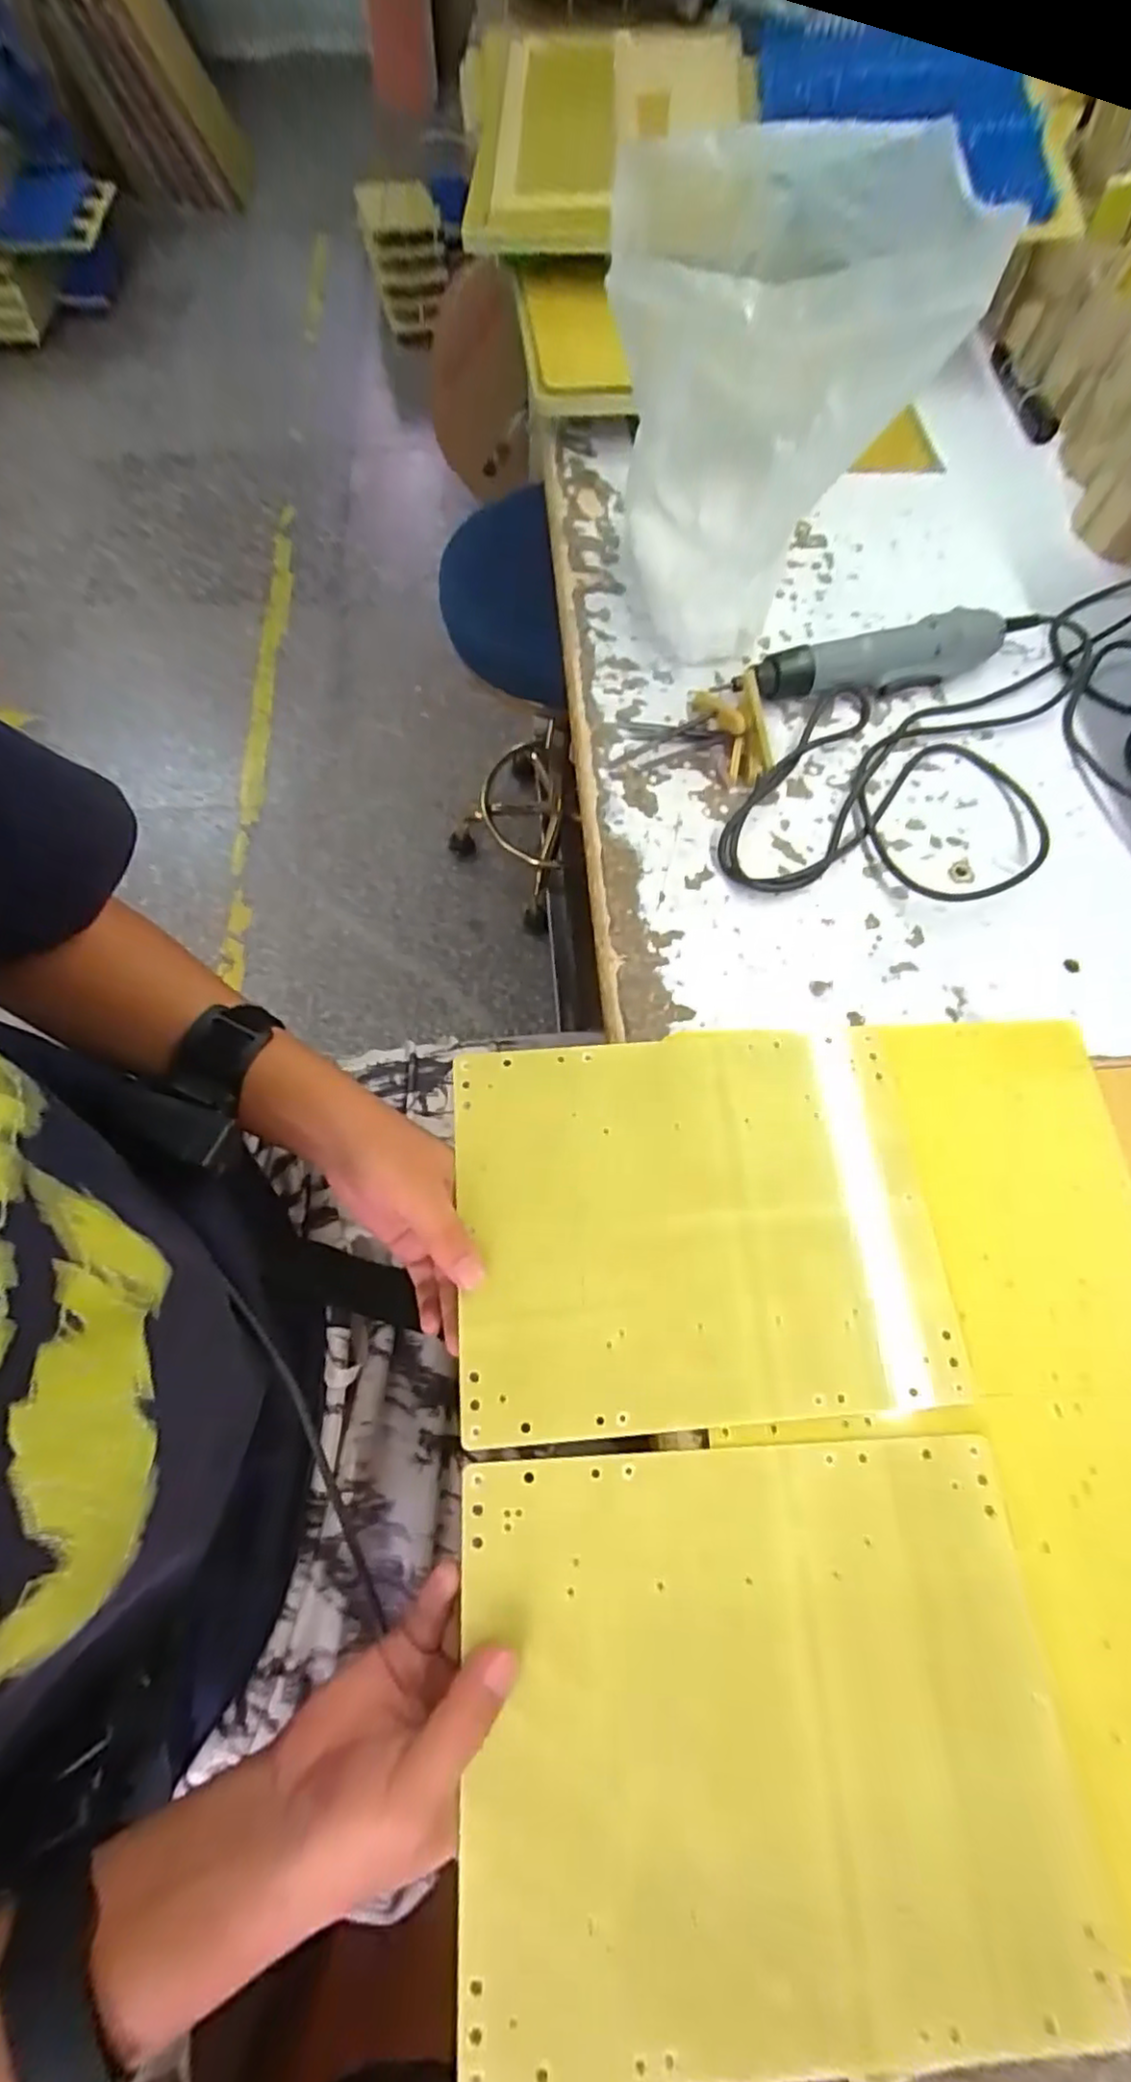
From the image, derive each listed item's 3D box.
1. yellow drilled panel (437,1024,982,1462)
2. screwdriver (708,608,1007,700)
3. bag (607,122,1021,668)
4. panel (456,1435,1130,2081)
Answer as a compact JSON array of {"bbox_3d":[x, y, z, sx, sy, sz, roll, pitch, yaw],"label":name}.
[{"bbox_3d":[0.070,0.093,0.360,0.248,0.008,0.194,-4,69,-2],"label":"yellow drilled panel"},{"bbox_3d":[0.221,-0.275,0.504,0.215,0.032,0.037,-15,69,-8],"label":"screwdriver"},{"bbox_3d":[0.116,-0.436,0.460,0.147,0.239,0.223,-13,69,-8],"label":"bag"},{"bbox_3d":[0.079,0.278,0.278,0.239,0.012,0.193,-2,66,-2],"label":"panel"}]

